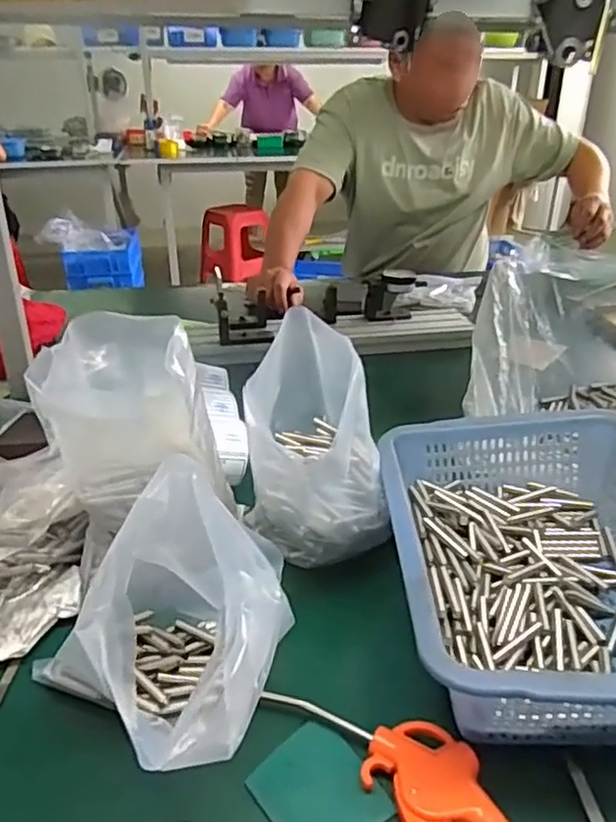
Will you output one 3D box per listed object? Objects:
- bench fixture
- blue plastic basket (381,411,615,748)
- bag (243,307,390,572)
[{"bbox_3d":[0.022,-0.149,1.005,0.466,0.093,0.118,-5,27,-8],"label":"bench fixture"},{"bbox_3d":[0.173,0.116,0.494,0.219,0.109,0.308,0,27,1],"label":"blue plastic basket"},{"bbox_3d":[0.006,0.030,0.537,0.104,0.188,0.128,-2,27,-2],"label":"bag"}]

